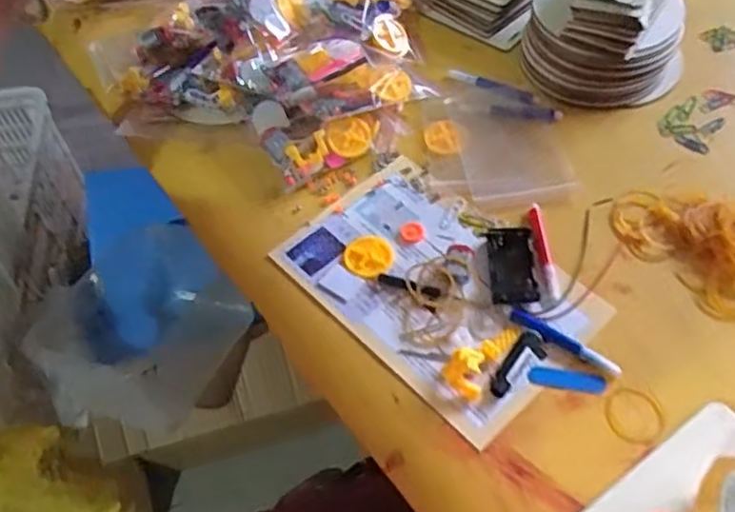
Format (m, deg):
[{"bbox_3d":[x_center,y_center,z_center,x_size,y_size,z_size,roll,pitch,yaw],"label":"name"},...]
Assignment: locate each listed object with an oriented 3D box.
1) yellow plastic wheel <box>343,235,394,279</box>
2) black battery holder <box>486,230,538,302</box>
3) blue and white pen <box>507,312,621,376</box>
[{"bbox_3d":[0.001,-0.001,0.519,0.035,0.005,0.036,-2,55,3],"label":"yellow plastic wheel"},{"bbox_3d":[0.100,0.006,0.498,0.030,0.010,0.060,-2,55,3],"label":"black battery holder"},{"bbox_3d":[0.128,0.055,0.466,0.075,0.007,0.009,28,62,22],"label":"blue and white pen"}]

